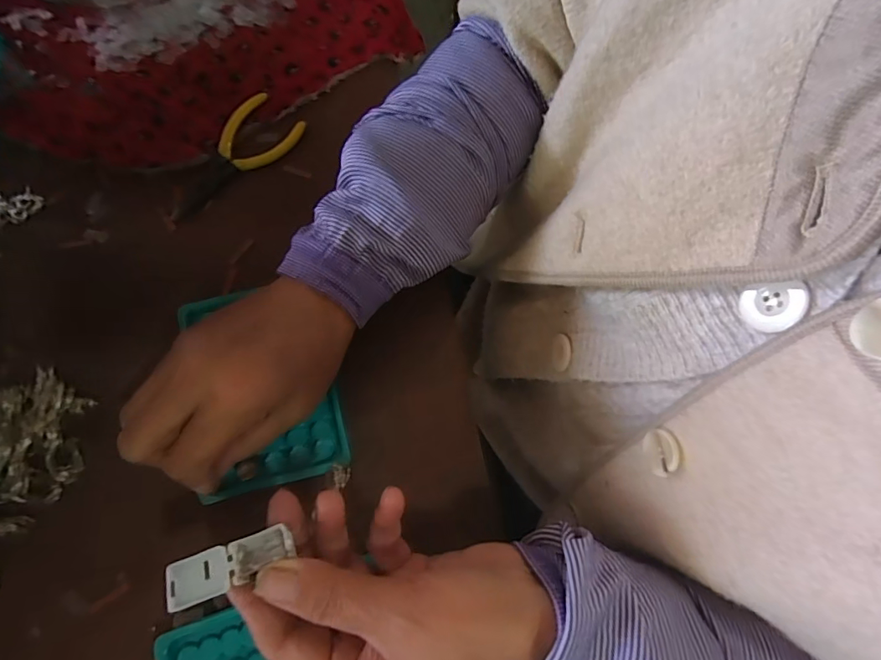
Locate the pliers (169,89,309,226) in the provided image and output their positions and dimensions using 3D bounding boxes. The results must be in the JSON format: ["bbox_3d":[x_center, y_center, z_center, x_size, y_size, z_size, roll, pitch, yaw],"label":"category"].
[{"bbox_3d":[-0.160,-0.130,0.365,0.048,0.009,0.118,37,74,10],"label":"pliers"}]

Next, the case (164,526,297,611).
[{"bbox_3d":[-0.095,0.105,0.213,0.057,0.006,0.019,-22,74,-4],"label":"case"}]

